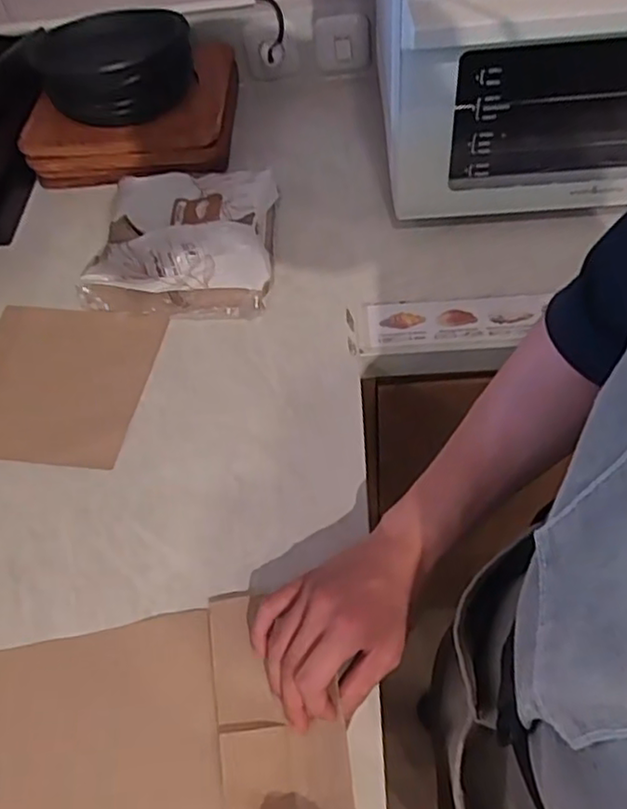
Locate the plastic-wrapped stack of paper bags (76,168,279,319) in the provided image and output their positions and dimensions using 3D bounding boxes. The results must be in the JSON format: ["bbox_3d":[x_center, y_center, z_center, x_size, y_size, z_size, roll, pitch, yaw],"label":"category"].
[{"bbox_3d":[-0.152,-0.200,0.773,0.210,0.068,0.221,0,53,6],"label":"plastic-wrapped stack of paper bags"}]

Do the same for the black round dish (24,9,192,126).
[{"bbox_3d":[-0.261,-0.457,0.869,0.194,0.084,0.189,-9,53,-1],"label":"black round dish"}]

